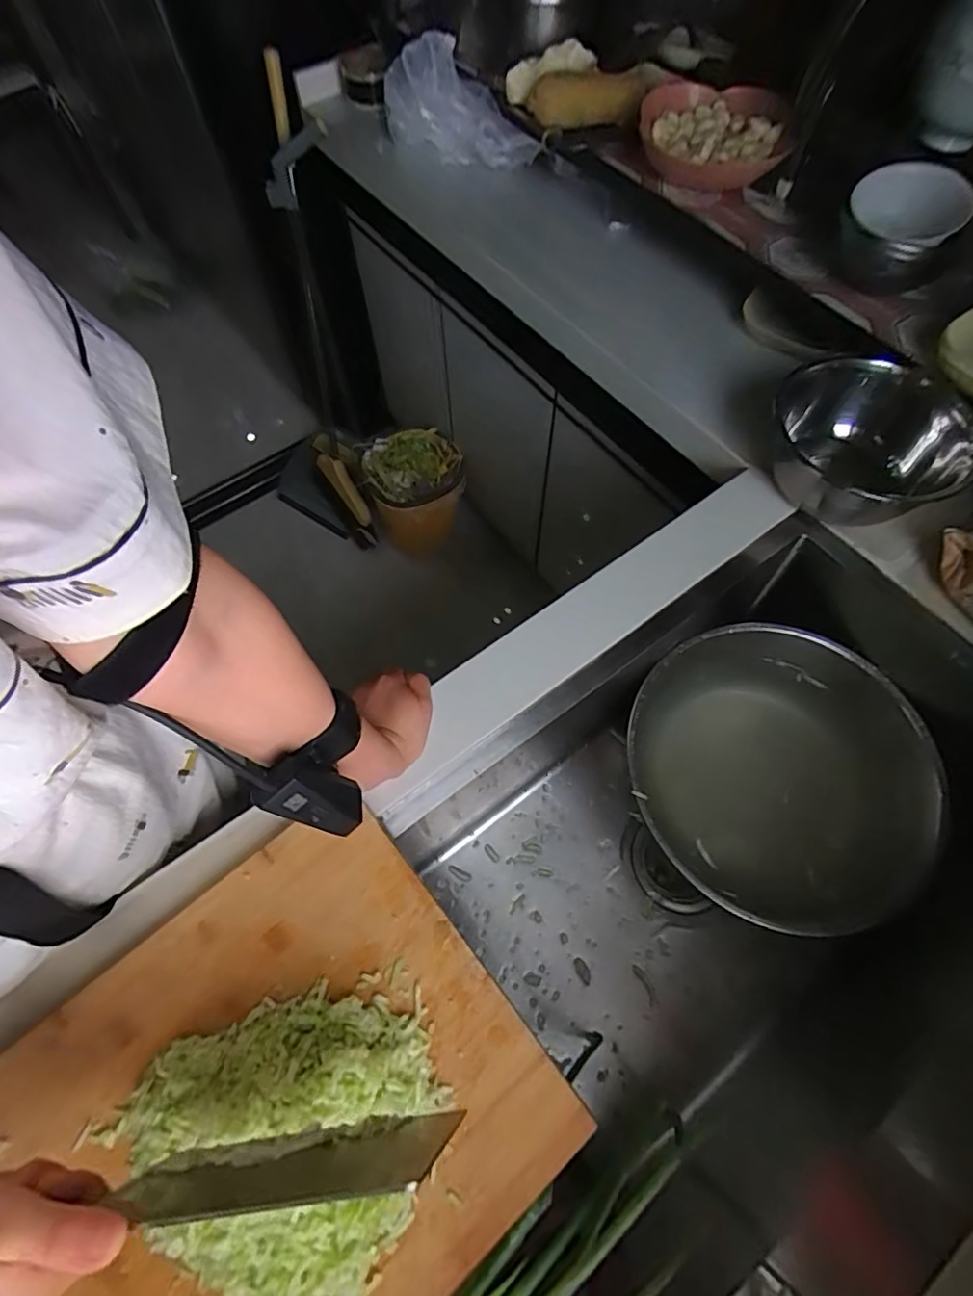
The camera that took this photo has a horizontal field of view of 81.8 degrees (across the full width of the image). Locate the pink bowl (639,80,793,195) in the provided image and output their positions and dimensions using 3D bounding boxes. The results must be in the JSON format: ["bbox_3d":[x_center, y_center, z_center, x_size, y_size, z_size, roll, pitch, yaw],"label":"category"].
[{"bbox_3d":[0.268,-0.603,0.678,0.174,0.070,0.148,15,67,8],"label":"pink bowl"}]

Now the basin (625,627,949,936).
[{"bbox_3d":[0.313,0.138,0.620,0.290,0.116,0.306,0,66,1],"label":"basin"}]

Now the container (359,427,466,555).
[{"bbox_3d":[-0.168,-0.376,1.395,0.217,0.248,0.211,0,66,1],"label":"container"}]

